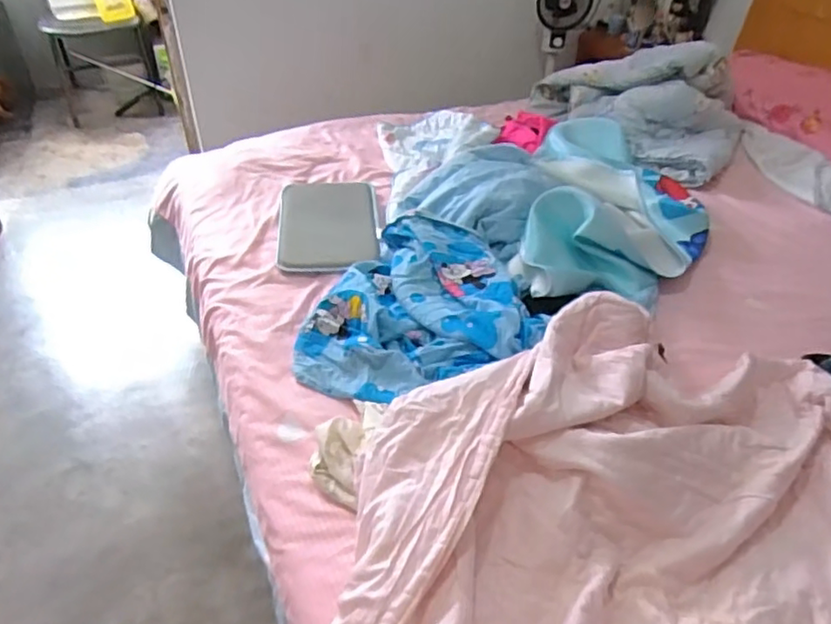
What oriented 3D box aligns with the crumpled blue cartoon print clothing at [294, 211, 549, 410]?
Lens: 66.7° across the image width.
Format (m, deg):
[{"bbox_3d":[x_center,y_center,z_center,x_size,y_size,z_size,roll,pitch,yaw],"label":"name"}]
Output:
[{"bbox_3d":[-0.014,-0.005,1.191,0.418,0.133,0.418,1,41,-1],"label":"crumpled blue cartoon print clothing"}]

